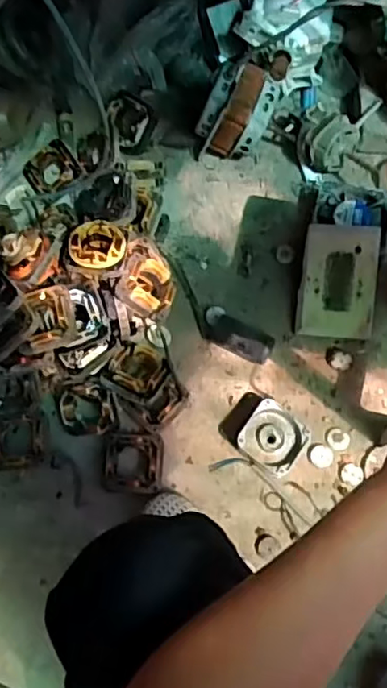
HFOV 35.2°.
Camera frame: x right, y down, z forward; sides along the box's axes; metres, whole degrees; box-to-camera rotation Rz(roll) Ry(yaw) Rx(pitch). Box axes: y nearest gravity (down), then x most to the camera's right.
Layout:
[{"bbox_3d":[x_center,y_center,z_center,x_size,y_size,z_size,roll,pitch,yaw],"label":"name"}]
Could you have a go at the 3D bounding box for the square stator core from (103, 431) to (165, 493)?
[{"bbox_3d":[-0.083,0.166,0.856,0.079,0.029,0.083,2,71,5],"label":"square stator core"}]

